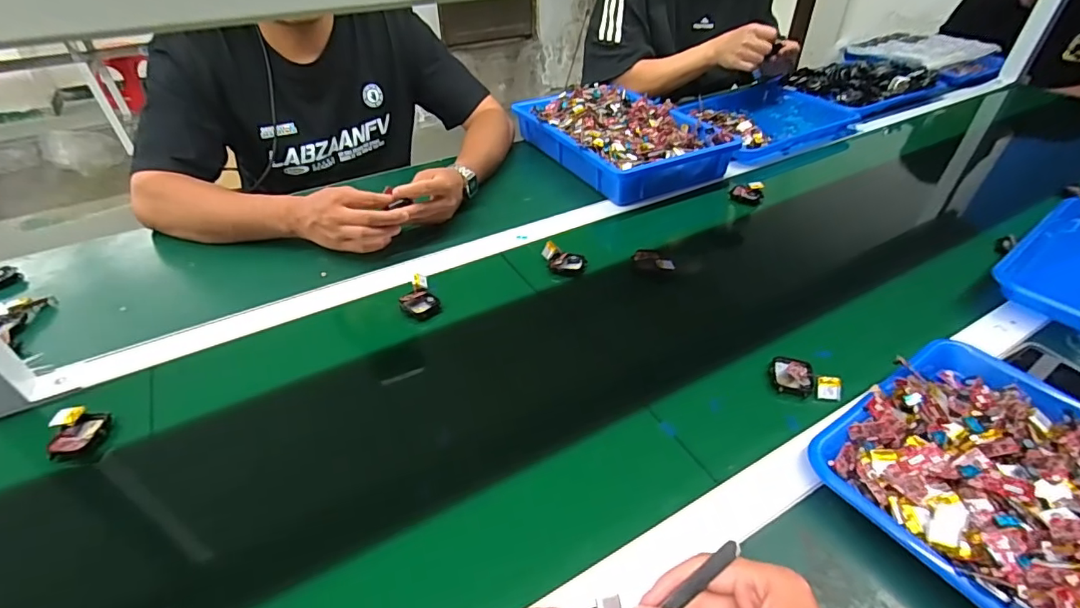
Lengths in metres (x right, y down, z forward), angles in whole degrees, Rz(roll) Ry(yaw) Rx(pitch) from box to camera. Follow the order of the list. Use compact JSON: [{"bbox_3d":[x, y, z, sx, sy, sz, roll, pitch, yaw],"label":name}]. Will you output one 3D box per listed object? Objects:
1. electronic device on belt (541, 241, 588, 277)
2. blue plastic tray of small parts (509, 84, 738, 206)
[{"bbox_3d":[0.031,-0.058,0.653,0.059,0.025,0.036,13,39,14],"label":"electronic device on belt"},{"bbox_3d":[0.136,-0.299,0.896,0.255,0.069,0.349,-15,41,-20],"label":"blue plastic tray of small parts"}]

